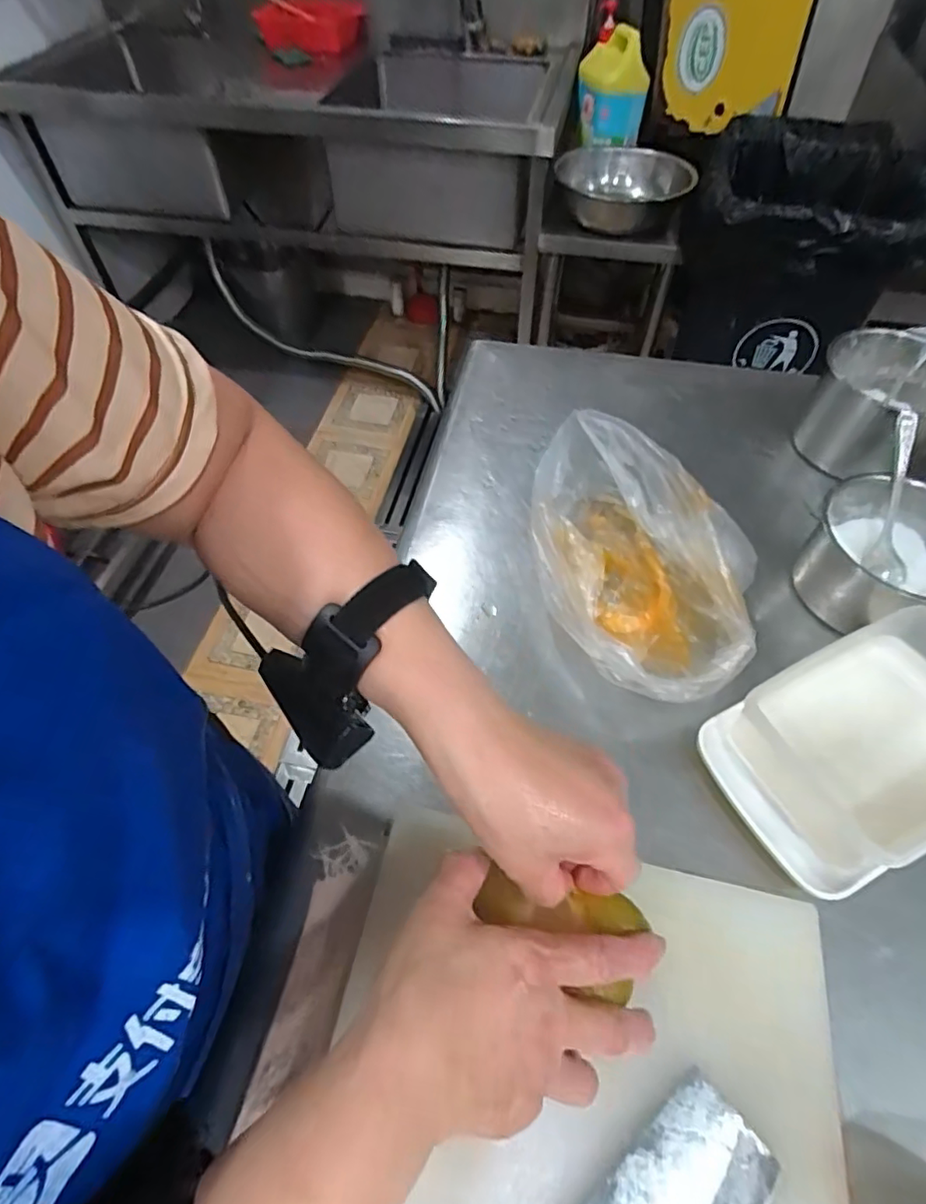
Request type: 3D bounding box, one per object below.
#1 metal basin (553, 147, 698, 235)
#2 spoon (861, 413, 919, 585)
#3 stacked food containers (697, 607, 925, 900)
[{"bbox_3d":[0.378,-0.956,1.335,0.283,0.089,0.282,0,56,0],"label":"metal basin"},{"bbox_3d":[0.378,-0.088,0.503,0.040,0.145,0.019,1,13,1],"label":"spoon"},{"bbox_3d":[0.290,0.097,0.411,0.219,0.061,0.139,-24,59,-16],"label":"stacked food containers"}]

